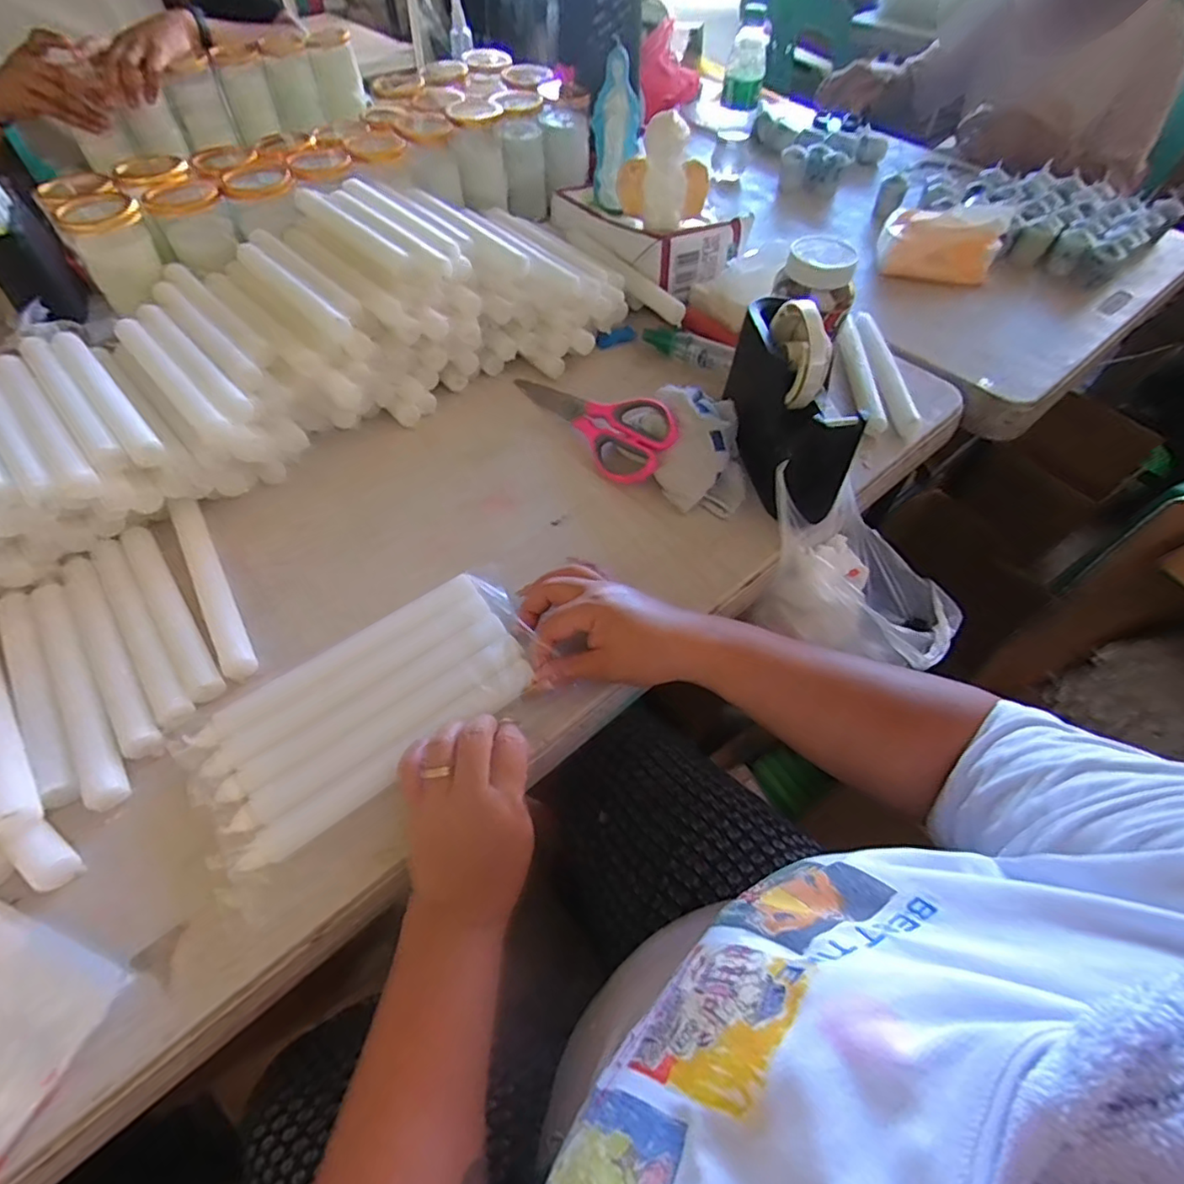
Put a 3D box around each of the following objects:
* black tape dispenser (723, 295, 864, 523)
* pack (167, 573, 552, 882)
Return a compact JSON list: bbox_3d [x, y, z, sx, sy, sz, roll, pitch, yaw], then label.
[{"bbox_3d":[0.166,-0.161,0.507,0.065,0.096,0.174,-9,53,-10],"label":"black tape dispenser"},{"bbox_3d":[-0.148,0.073,0.396,0.222,0.017,0.113,-33,63,-19],"label":"pack"}]

